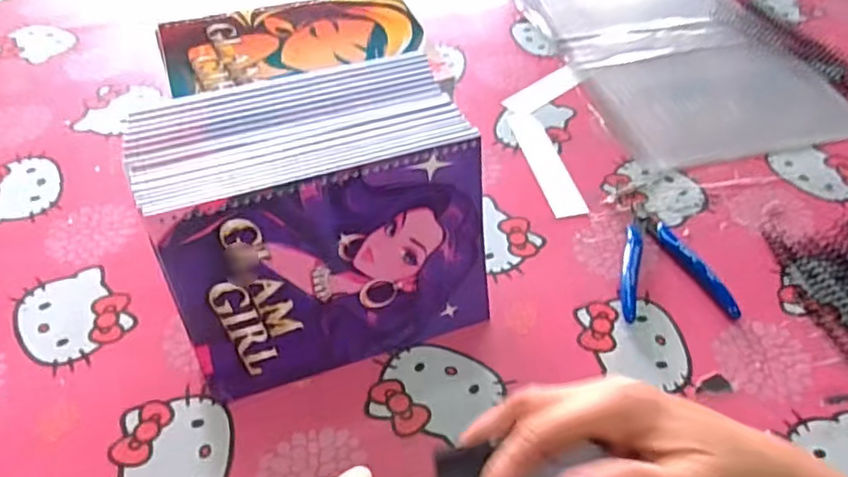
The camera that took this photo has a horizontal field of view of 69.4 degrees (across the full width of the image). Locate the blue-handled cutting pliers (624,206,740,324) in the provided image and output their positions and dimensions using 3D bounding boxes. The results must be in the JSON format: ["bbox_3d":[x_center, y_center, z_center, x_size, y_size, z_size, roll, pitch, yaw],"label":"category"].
[{"bbox_3d":[0.189,0.013,0.488,0.083,0.012,0.114,-1,49,-1],"label":"blue-handled cutting pliers"}]

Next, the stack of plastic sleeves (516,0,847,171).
[{"bbox_3d":[0.275,-0.233,0.709,0.262,0.010,0.409,-12,50,-11],"label":"stack of plastic sleeves"}]

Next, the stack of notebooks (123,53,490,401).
[{"bbox_3d":[-0.071,-0.013,0.419,0.200,0.144,0.151,-18,51,-16],"label":"stack of notebooks"}]

